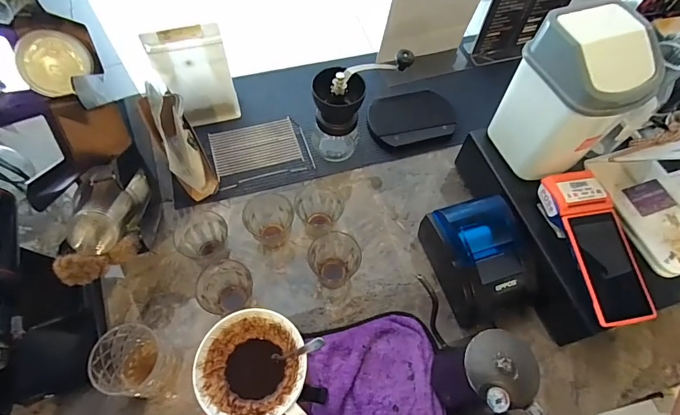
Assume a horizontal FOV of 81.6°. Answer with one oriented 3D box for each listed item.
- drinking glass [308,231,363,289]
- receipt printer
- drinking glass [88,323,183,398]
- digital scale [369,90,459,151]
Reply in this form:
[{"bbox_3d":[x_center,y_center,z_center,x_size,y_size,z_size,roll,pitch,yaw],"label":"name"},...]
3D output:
[{"bbox_3d":[-0.009,0.083,0.629,0.079,0.071,0.089,-14,63,-11],"label":"drinking glass"},{"bbox_3d":[0.222,0.085,0.618,0.135,0.099,0.171,-10,62,-9],"label":"receipt printer"},{"bbox_3d":[-0.267,0.207,0.529,0.084,0.089,0.085,5,61,0],"label":"drinking glass"},{"bbox_3d":[0.144,-0.180,0.797,0.178,0.022,0.120,-16,63,-12],"label":"digital scale"}]

